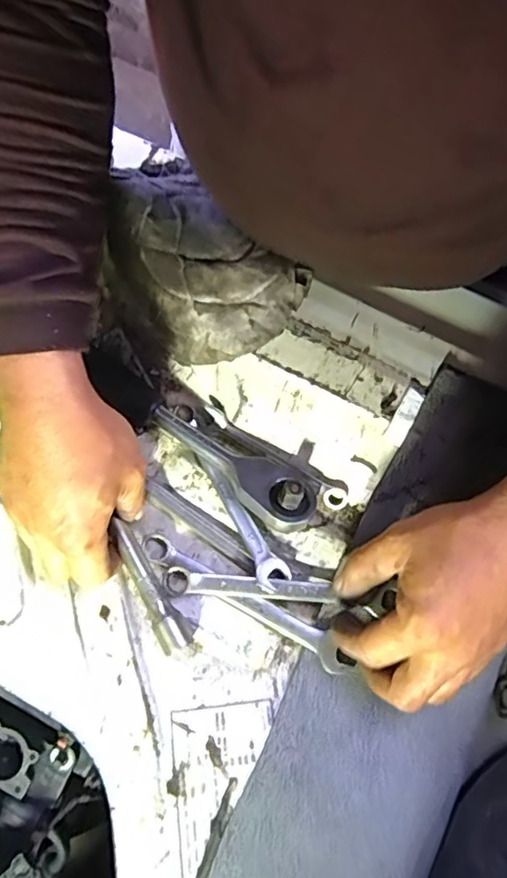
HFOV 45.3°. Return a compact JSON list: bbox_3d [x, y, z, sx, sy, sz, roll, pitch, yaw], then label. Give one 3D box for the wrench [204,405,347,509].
[{"bbox_3d":[0.016,0.013,0.463,0.127,0.010,0.015,33,77,8],"label":"wrench"}]

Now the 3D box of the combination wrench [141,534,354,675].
[{"bbox_3d":[-0.007,0.115,0.432,0.168,0.012,0.019,29,77,11],"label":"combination wrench"}]

